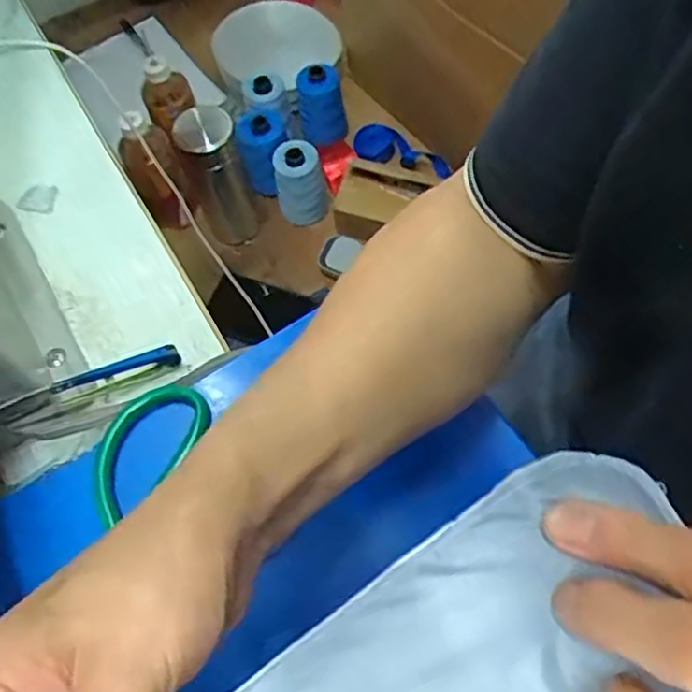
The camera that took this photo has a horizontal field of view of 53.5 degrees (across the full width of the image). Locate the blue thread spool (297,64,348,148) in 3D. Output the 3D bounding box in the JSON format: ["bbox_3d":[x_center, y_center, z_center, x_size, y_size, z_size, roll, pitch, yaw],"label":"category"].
[{"bbox_3d":[-0.032,-0.330,0.938,0.060,0.124,0.059,-1,65,3],"label":"blue thread spool"}]

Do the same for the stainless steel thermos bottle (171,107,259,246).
[{"bbox_3d":[-0.159,-0.211,0.870,0.073,0.196,0.064,-21,65,-6],"label":"stainless steel thermos bottle"}]

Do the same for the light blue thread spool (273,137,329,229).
[{"bbox_3d":[-0.058,-0.215,0.920,0.066,0.115,0.058,-3,65,2],"label":"light blue thread spool"}]

